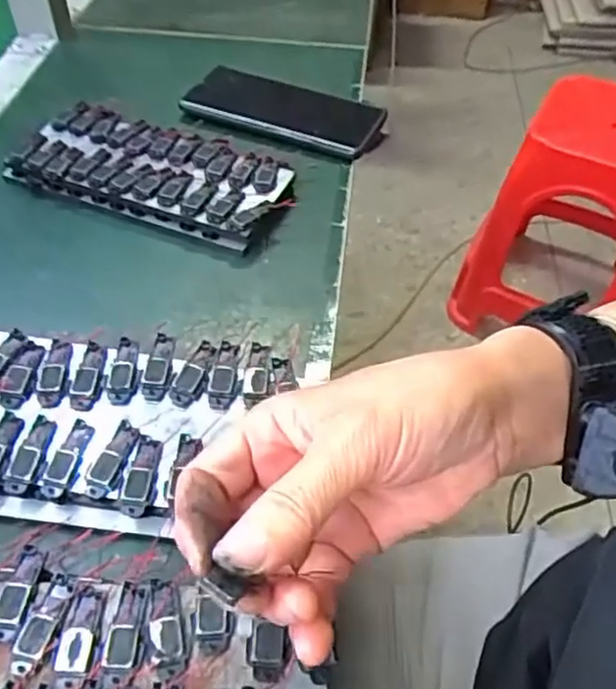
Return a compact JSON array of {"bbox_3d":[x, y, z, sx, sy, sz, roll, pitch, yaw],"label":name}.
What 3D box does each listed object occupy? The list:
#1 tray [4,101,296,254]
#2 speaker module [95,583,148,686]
[{"bbox_3d":[-0.114,-0.127,0.490,0.198,0.025,0.086,18,51,15],"label":"tray"},{"bbox_3d":[-0.074,0.116,0.269,0.016,0.004,0.040,0,49,0],"label":"speaker module"}]

